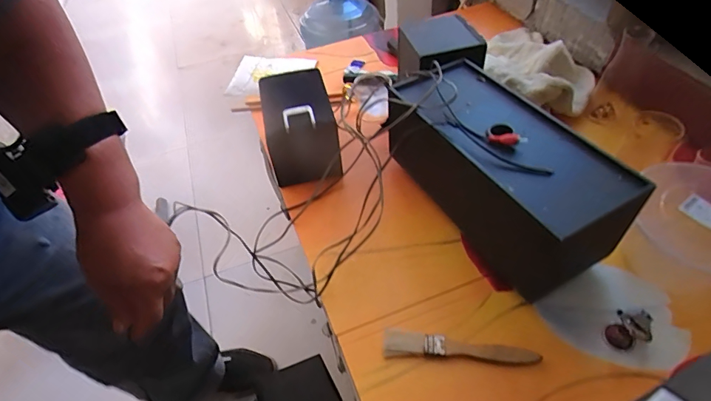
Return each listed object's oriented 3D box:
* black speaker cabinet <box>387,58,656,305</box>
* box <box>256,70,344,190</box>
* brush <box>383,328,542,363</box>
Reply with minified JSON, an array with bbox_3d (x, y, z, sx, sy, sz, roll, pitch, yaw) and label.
[{"bbox_3d":[0.157,-0.034,0.485,0.130,0.138,0.278,-28,52,-17],"label":"black speaker cabinet"},{"bbox_3d":[-0.080,-0.104,0.599,0.096,0.096,0.156,-12,49,-4],"label":"box"},{"bbox_3d":[0.104,0.147,0.420,0.149,0.013,0.027,0,49,7],"label":"brush"}]

